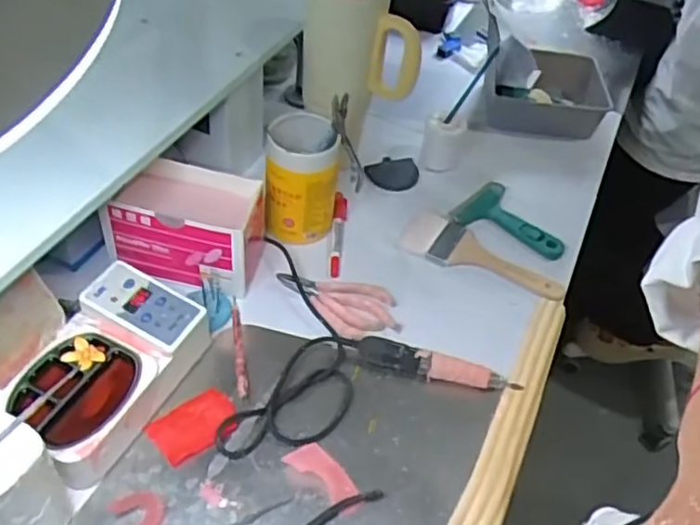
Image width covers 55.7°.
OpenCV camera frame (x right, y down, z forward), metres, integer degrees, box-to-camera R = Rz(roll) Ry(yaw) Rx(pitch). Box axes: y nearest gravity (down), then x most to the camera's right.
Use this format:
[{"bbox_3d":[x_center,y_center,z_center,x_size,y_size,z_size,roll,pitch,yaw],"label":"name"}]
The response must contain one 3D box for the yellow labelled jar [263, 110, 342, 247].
[{"bbox_3d":[-0.057,-0.095,0.776,0.081,0.131,0.077,3,47,-4],"label":"yellow labelled jar"}]

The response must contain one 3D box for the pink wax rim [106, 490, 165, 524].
[{"bbox_3d":[-0.173,0.217,0.552,0.040,0.010,0.055,-22,54,-24],"label":"pink wax rim"}]

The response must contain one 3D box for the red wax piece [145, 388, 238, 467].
[{"bbox_3d":[-0.145,0.149,0.621,0.078,0.005,0.054,-29,57,-29],"label":"red wax piece"}]

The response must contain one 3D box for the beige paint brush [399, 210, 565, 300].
[{"bbox_3d":[0.162,-0.007,0.808,0.199,0.017,0.083,24,49,15],"label":"beige paint brush"}]

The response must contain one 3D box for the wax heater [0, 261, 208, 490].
[{"bbox_3d":[-0.227,0.099,0.615,0.117,0.064,0.185,23,49,14],"label":"wax heater"}]

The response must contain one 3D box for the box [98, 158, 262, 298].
[{"bbox_3d":[-0.179,-0.040,0.723,0.153,0.101,0.090,11,47,3],"label":"box"}]

